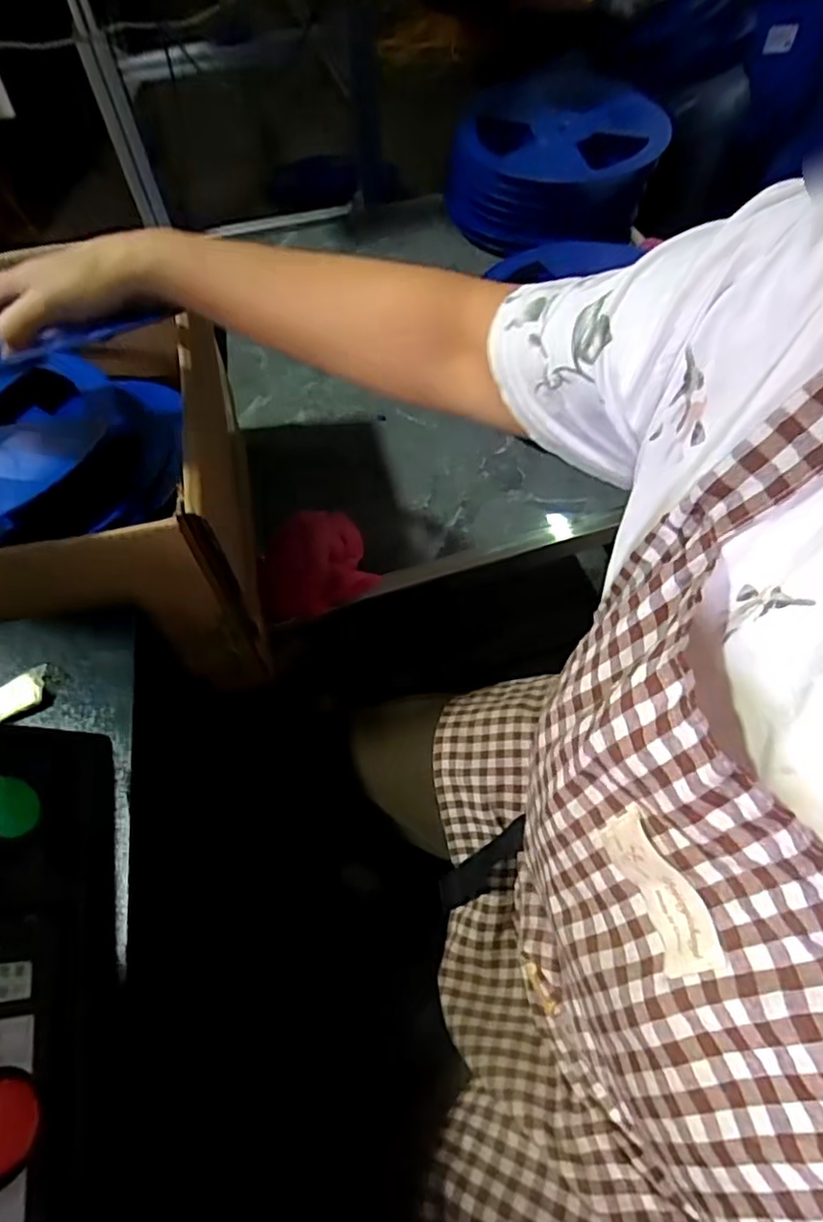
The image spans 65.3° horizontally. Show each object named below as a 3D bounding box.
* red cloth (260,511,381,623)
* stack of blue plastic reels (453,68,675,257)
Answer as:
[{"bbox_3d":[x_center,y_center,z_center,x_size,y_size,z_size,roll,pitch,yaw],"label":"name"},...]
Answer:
[{"bbox_3d":[-0.112,-0.054,0.723,0.127,0.060,0.103,-19,59,-12],"label":"red cloth"},{"bbox_3d":[0.220,-0.755,1.072,0.322,0.144,0.351,-4,57,-2],"label":"stack of blue plastic reels"}]

